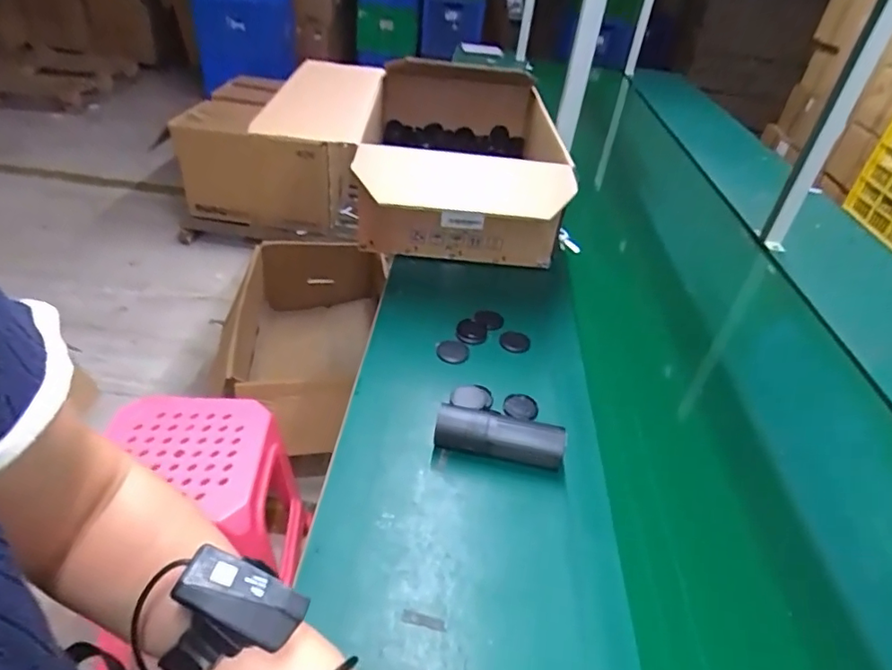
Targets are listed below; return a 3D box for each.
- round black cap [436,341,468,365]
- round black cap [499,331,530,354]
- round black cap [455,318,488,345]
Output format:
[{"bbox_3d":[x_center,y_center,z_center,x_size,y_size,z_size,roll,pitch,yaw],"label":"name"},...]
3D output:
[{"bbox_3d":[0.011,0.025,0.868,0.050,0.009,0.055,4,38,-3],"label":"round black cap"},{"bbox_3d":[0.114,0.012,0.901,0.050,0.010,0.050,4,38,-3],"label":"round black cap"},{"bbox_3d":[0.043,-0.006,0.904,0.049,0.013,0.053,4,38,-3],"label":"round black cap"}]

